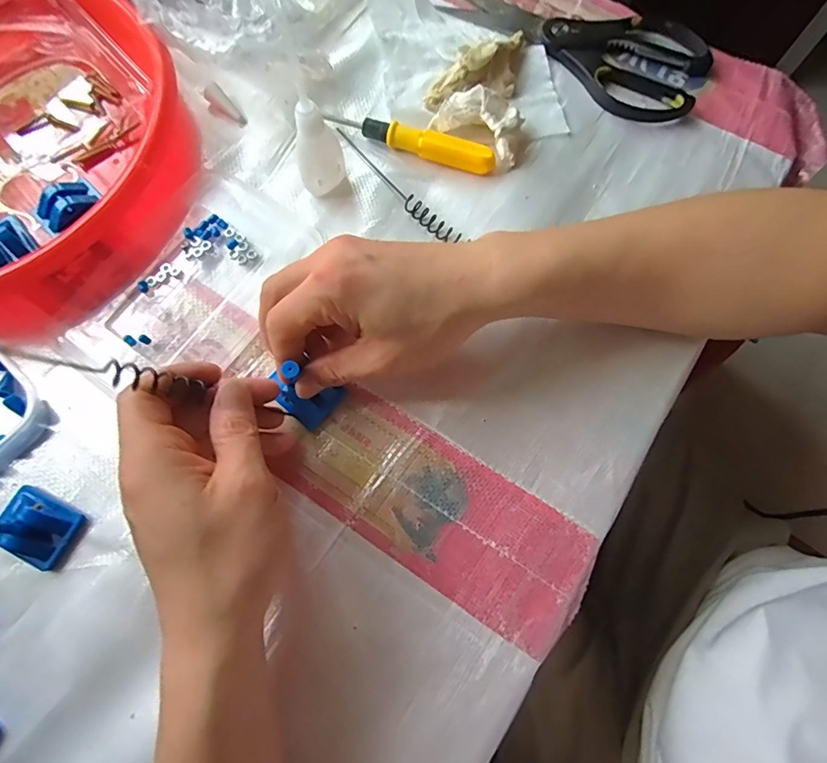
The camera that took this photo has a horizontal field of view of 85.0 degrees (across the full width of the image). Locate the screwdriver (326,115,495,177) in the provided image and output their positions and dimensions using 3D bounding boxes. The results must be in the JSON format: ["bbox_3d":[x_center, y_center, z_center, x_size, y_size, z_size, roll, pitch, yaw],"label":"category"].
[{"bbox_3d":[-0.003,-0.182,0.337,0.130,0.018,0.014,21,74,6],"label":"screwdriver"}]

